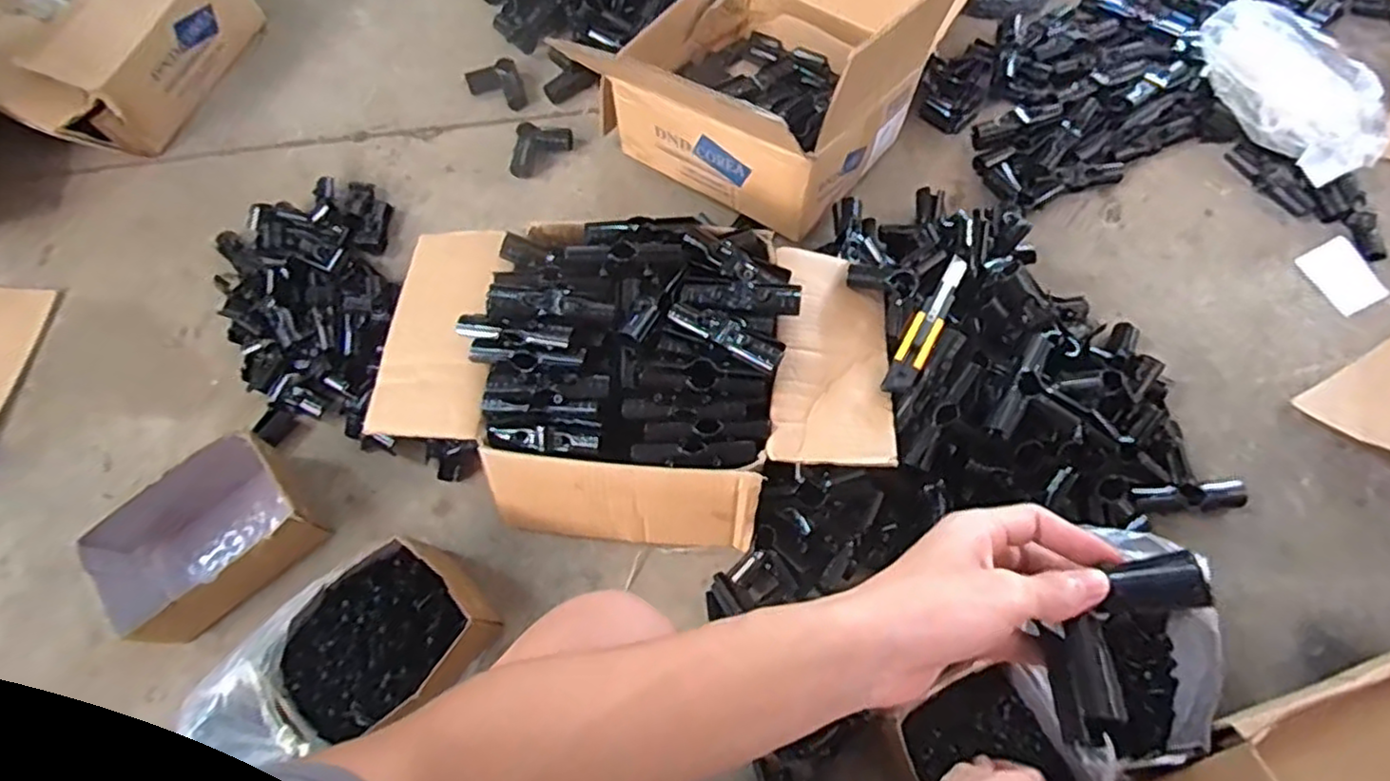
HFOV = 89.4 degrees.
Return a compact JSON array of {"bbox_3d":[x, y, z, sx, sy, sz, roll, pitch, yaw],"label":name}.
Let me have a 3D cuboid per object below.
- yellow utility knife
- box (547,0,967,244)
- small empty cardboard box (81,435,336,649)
[{"bbox_3d":[0.266,-0.077,0.799,0.033,0.011,0.190,29,72,13],"label":"yellow utility knife"},{"bbox_3d":[0.131,-0.480,0.941,0.347,0.236,0.453,37,74,15],"label":"box"},{"bbox_3d":[-0.556,0.171,0.804,0.214,0.091,0.150,-40,72,-13],"label":"small empty cardboard box"}]

